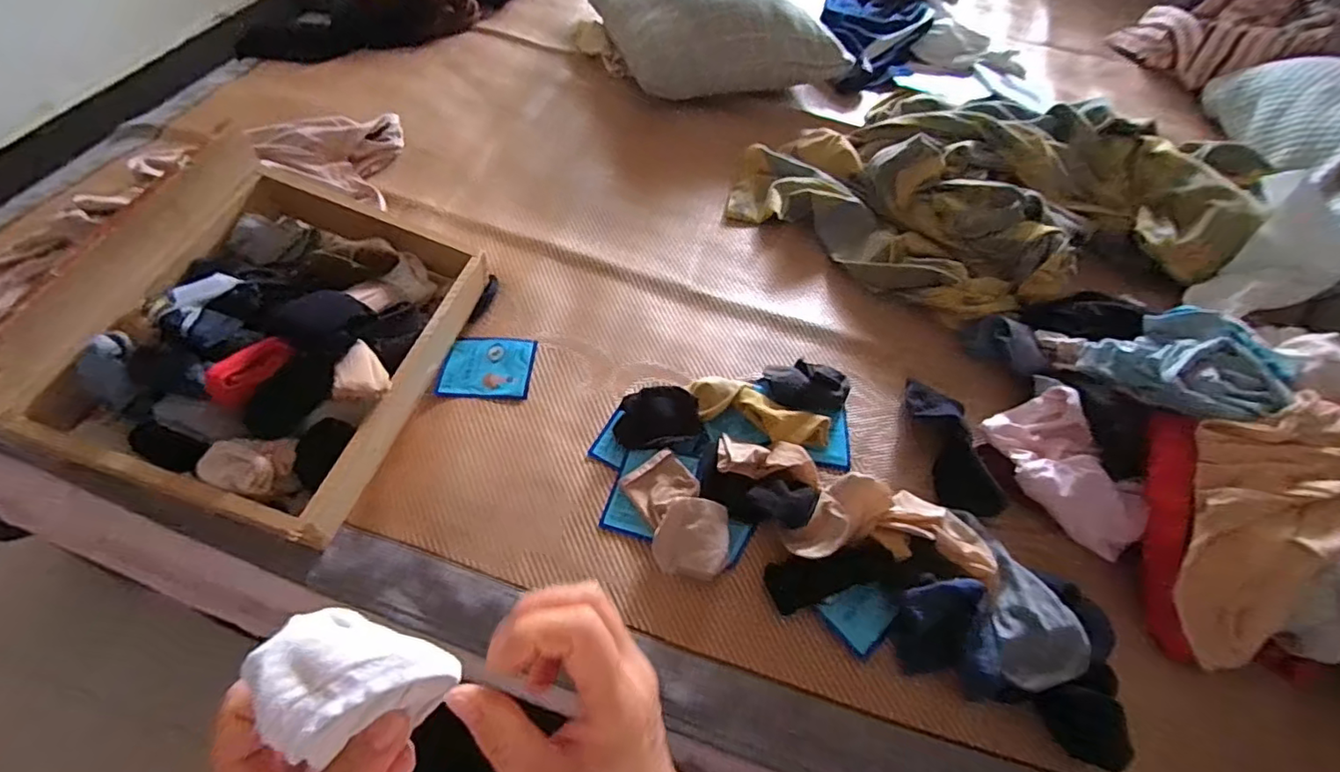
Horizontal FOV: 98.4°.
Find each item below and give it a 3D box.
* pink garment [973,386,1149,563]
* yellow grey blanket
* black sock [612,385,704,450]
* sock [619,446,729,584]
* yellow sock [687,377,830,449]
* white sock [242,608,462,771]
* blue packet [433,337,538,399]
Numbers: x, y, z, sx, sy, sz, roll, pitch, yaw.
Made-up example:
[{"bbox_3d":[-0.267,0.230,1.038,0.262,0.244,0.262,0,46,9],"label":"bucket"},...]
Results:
[{"bbox_3d":[0.436,0.094,0.632,0.114,0.049,0.176,-23,61,-18],"label":"pink garment"},{"bbox_3d":[0.477,-0.291,0.870,0.697,0.109,0.465,22,57,10],"label":"yellow grey blanket"},{"bbox_3d":[-0.016,0.036,0.672,0.097,0.028,0.063,-7,58,-9],"label":"black sock"},{"bbox_3d":[0.009,0.134,0.607,0.079,0.029,0.138,-23,62,-19],"label":"sock"},{"bbox_3d":[0.102,0.032,0.671,0.165,0.033,0.057,22,58,9],"label":"yellow sock"},{"bbox_3d":[-0.139,0.131,0.250,0.071,0.038,0.053,38,30,-3],"label":"white sock"},{"bbox_3d":[-0.223,-0.026,0.705,0.109,0.004,0.089,3,57,-3],"label":"blue packet"}]

